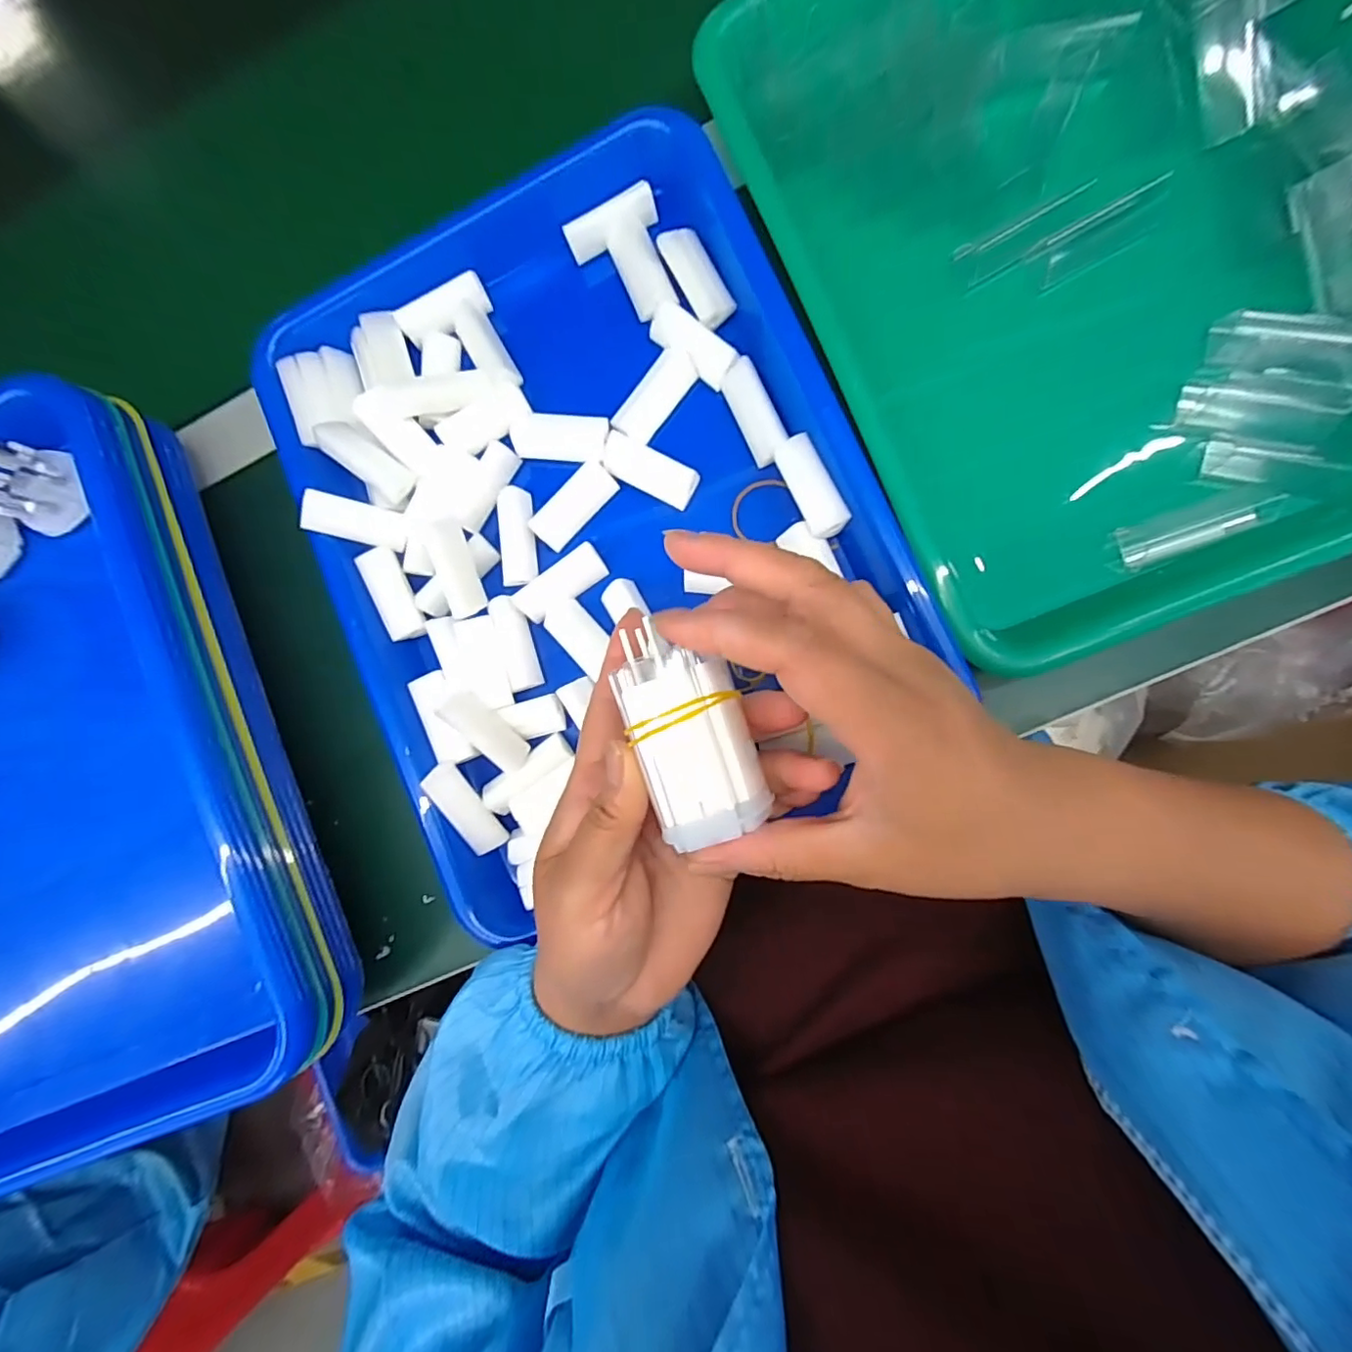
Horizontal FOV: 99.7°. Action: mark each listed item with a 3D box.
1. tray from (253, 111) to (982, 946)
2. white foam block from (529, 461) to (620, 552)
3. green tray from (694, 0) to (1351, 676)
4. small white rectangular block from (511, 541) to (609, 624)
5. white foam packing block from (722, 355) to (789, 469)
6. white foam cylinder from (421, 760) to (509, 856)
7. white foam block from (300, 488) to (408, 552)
[{"bbox_3d":[-0.044,-0.076,0.281,0.246,0.052,0.325,-25,84,7],"label":"tray"},{"bbox_3d":[-0.049,-0.083,0.278,0.045,0.013,0.017,-45,82,4],"label":"white foam block"},{"bbox_3d":[0.176,-0.195,0.249,0.240,0.041,0.334,-23,84,7],"label":"green tray"},{"bbox_3d":[-0.056,-0.044,0.277,0.046,0.012,0.016,-35,83,5],"label":"small white rectangular block"},{"bbox_3d":[0.037,-0.122,0.266,0.016,0.016,0.047,-23,84,7],"label":"white foam packing block"},{"bbox_3d":[-0.099,0.063,0.270,0.014,0.013,0.048,-30,104,6],"label":"white foam cylinder"},{"bbox_3d":[-0.152,-0.074,0.272,0.043,0.015,0.018,11,88,-29],"label":"white foam block"}]

